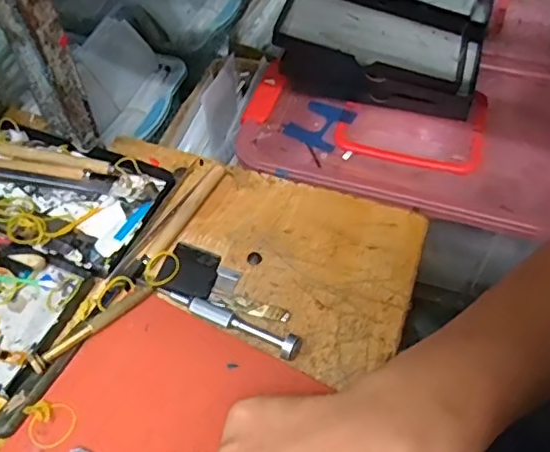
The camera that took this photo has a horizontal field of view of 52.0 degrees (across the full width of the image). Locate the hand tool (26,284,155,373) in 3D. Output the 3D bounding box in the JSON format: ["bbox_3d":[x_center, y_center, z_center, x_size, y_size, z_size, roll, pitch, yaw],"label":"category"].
[{"bbox_3d":[-0.122,0.065,0.382,0.012,0.014,0.092,38,62,25],"label":"hand tool"}]

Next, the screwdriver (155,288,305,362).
[{"bbox_3d":[-0.032,0.062,0.386,0.106,0.011,0.018,20,56,15],"label":"screwdriver"}]

